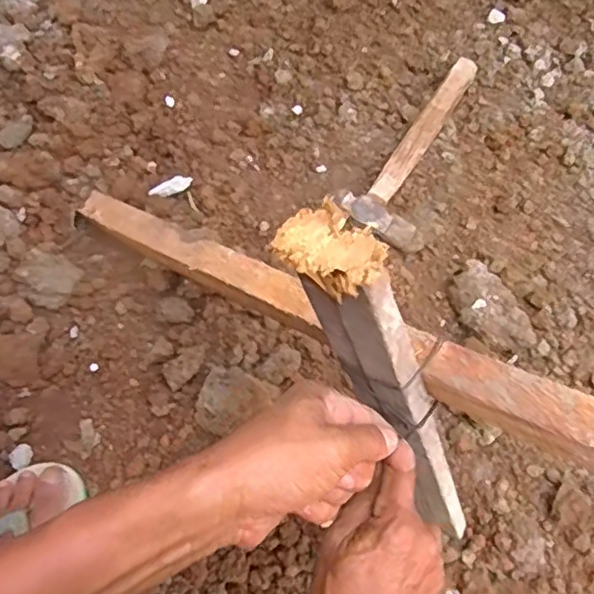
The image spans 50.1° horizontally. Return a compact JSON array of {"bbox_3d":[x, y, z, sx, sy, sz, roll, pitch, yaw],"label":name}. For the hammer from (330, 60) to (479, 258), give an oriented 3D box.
[{"bbox_3d":[0.169,-0.182,0.798,0.106,0.044,0.294,36,74,15],"label":"hammer"}]

